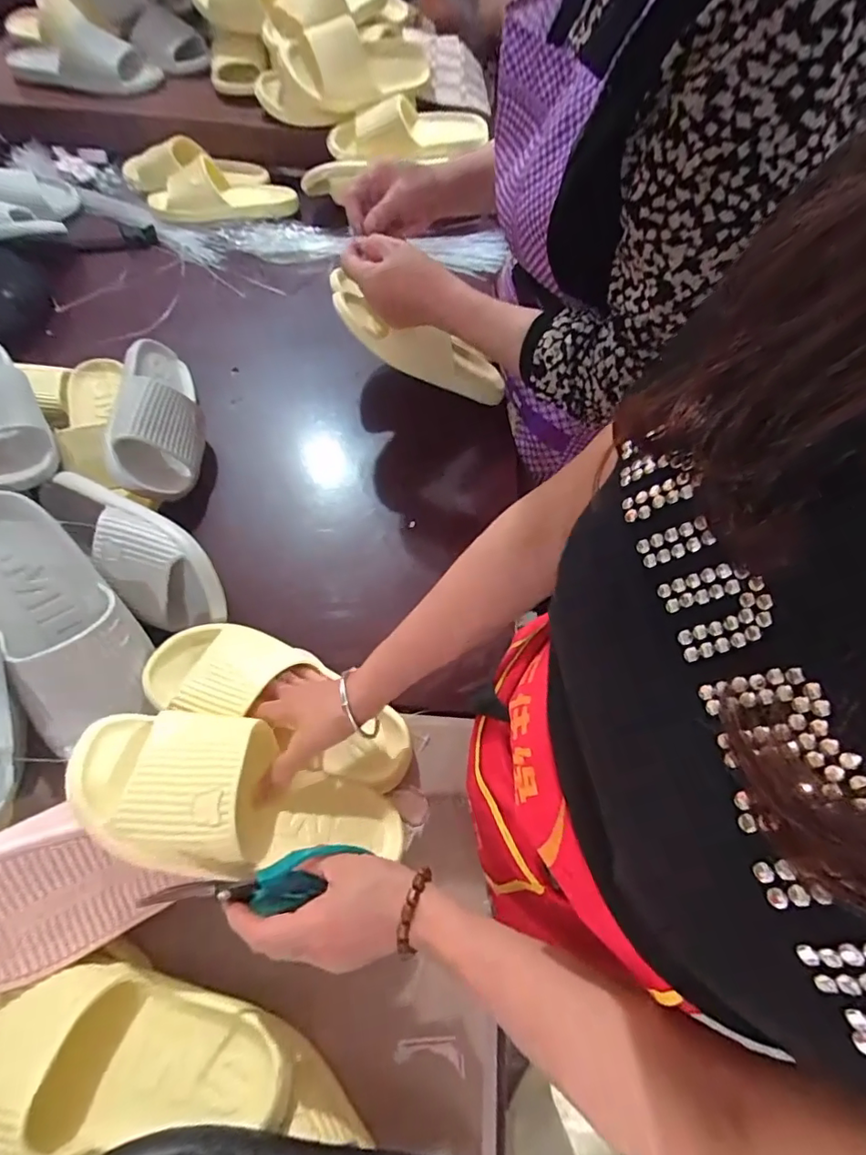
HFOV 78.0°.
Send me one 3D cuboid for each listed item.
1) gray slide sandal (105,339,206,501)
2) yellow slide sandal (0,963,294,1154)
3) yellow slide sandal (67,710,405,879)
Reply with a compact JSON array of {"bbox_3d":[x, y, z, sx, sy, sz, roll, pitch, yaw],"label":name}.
[{"bbox_3d":[-0.334,-0.210,0.657,0.089,0.110,0.265,-14,62,-7],"label":"gray slide sandal"},{"bbox_3d":[-0.226,0.323,0.362,0.247,0.065,0.091,-2,61,-1],"label":"yellow slide sandal"},{"bbox_3d":[-0.139,0.168,0.405,0.245,0.063,0.101,21,60,-19],"label":"yellow slide sandal"}]

